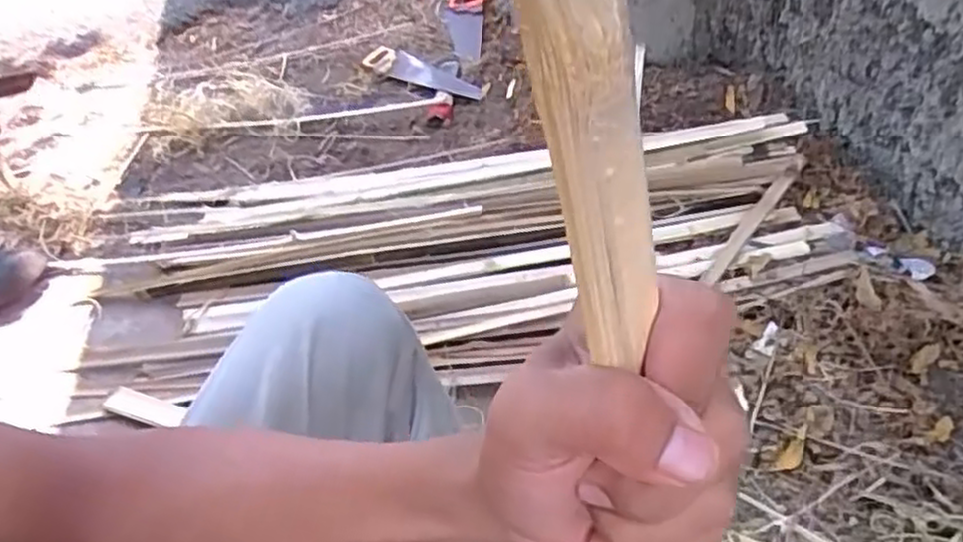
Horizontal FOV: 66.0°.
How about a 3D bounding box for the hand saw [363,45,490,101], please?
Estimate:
[{"bbox_3d":[-0.149,-0.507,1.869,0.097,0.029,0.509,-32,44,-28],"label":"hand saw"}]

